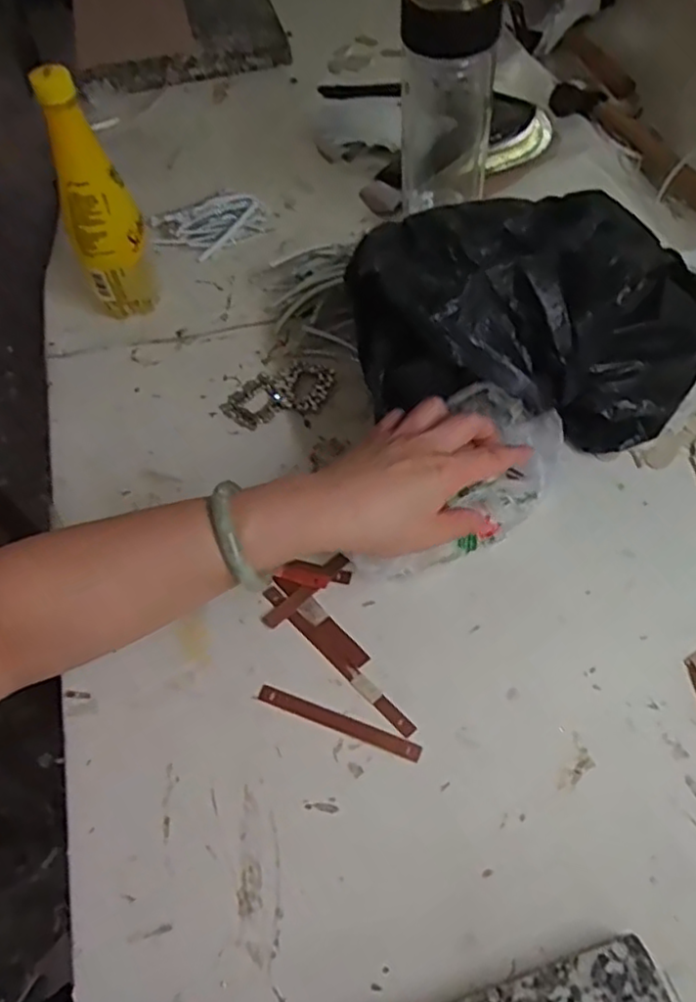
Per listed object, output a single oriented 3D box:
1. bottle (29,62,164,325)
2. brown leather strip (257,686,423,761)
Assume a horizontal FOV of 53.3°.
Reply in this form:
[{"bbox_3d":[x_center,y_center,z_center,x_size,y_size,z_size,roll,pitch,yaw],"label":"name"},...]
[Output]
[{"bbox_3d":[-0.213,-0.249,0.589,0.058,0.204,0.059,-20,58,-9],"label":"bottle"},{"bbox_3d":[-0.007,0.139,0.438,0.108,0.004,0.011,16,59,14],"label":"brown leather strip"}]

